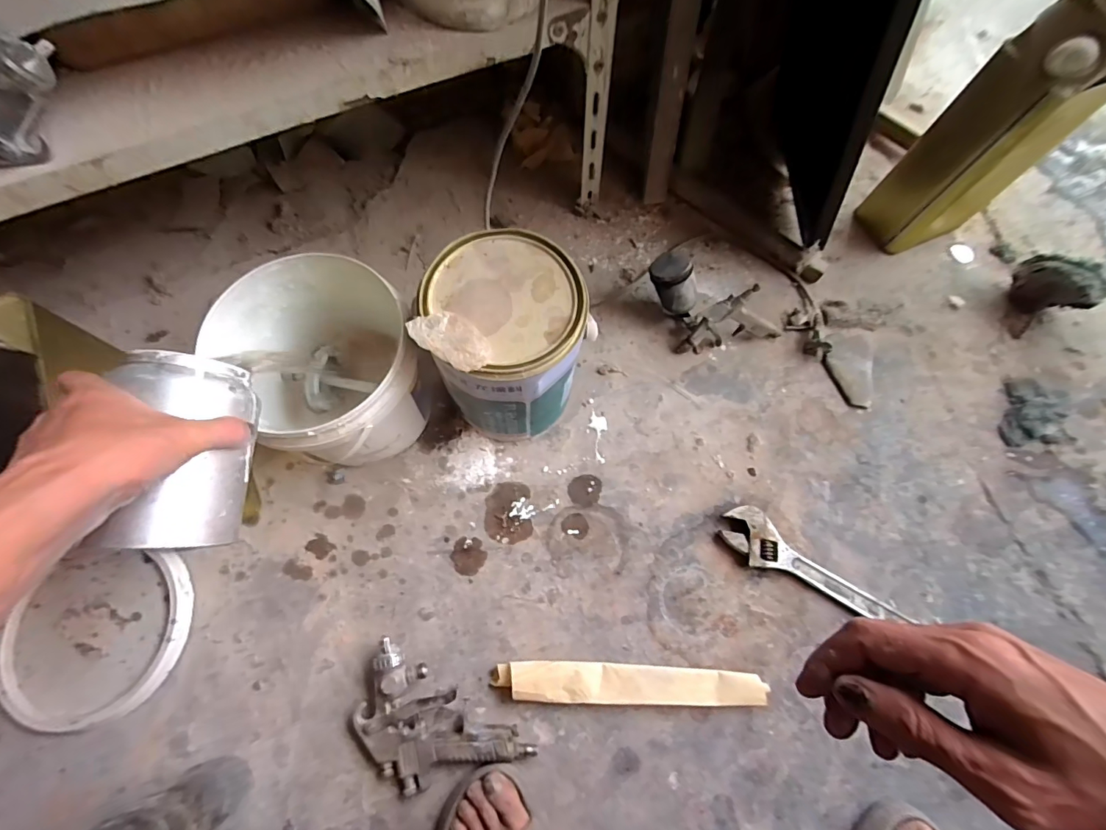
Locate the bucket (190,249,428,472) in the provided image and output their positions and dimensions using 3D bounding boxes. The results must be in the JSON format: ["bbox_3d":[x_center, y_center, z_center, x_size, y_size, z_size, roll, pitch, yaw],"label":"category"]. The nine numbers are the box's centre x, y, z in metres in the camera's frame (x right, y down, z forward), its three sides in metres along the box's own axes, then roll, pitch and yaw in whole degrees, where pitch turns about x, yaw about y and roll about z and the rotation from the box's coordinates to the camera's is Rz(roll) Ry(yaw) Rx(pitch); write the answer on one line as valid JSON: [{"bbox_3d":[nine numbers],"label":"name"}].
[{"bbox_3d":[-0.245,-0.043,0.544,0.203,0.184,0.183,42,75,12],"label":"bucket"}]

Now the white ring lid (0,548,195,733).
[{"bbox_3d":[-0.507,0.244,0.521,0.190,0.021,0.176,0,71,-1],"label":"white ring lid"}]

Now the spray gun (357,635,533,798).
[{"bbox_3d":[-0.129,0.340,0.492,0.186,0.030,0.099,31,73,9],"label":"spray gun"}]

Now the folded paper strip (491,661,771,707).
[{"bbox_3d":[0.088,0.299,0.517,0.294,0.026,0.039,3,71,0],"label":"folded paper strip"}]

